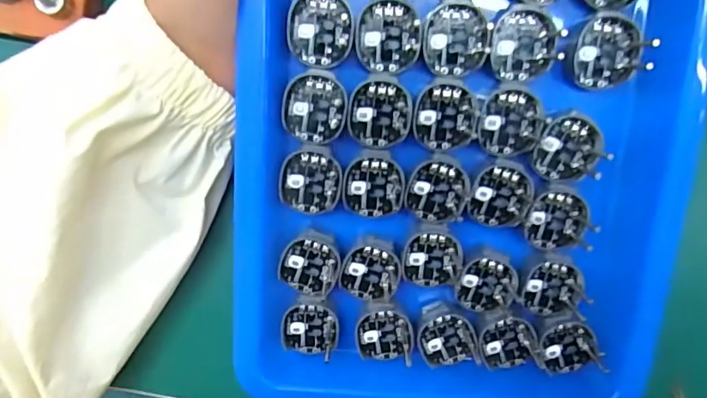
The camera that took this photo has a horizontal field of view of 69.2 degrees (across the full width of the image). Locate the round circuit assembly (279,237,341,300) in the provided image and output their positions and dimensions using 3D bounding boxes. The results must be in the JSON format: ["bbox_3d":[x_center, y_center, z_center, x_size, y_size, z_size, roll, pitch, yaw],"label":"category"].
[{"bbox_3d":[-0.018,0.030,0.222,0.025,0.009,0.024,0,85,-2],"label":"round circuit assembly"}]

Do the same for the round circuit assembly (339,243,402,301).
[{"bbox_3d":[0.007,0.031,0.223,0.026,0.008,0.026,0,102,-2],"label":"round circuit assembly"}]

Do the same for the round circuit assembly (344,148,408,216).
[{"bbox_3d":[0.008,-0.006,0.214,0.024,0.008,0.027,-4,101,-2],"label":"round circuit assembly"}]

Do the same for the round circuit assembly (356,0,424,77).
[{"bbox_3d":[0.014,-0.063,0.199,0.025,0.004,0.029,-1,104,0],"label":"round circuit assembly"}]

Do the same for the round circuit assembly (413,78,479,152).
[{"bbox_3d":[0.037,-0.034,0.207,0.026,0.004,0.028,0,104,0],"label":"round circuit assembly"}]

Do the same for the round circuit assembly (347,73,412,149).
[{"bbox_3d":[0.011,-0.035,0.206,0.025,0.004,0.029,-3,105,-1],"label":"round circuit assembly"}]

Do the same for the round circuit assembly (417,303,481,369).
[{"bbox_3d":[0.041,0.061,0.229,0.025,0.008,0.029,-11,86,-3],"label":"round circuit assembly"}]

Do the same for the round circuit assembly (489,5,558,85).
[{"bbox_3d":[0.066,-0.060,0.202,0.027,0.004,0.027,9,102,-1],"label":"round circuit assembly"}]

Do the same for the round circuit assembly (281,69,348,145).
[{"bbox_3d":[-0.016,-0.037,0.207,0.025,0.008,0.028,-2,100,-2],"label":"round circuit assembly"}]

